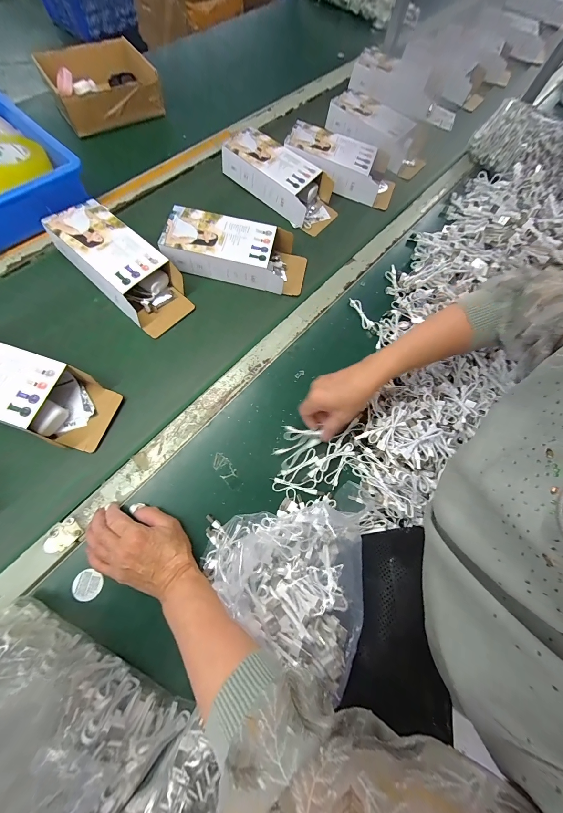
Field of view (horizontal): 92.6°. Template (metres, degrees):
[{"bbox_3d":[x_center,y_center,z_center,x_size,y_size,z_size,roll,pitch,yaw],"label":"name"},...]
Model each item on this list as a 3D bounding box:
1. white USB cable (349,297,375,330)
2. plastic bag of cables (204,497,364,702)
[{"bbox_3d":[0.149,-0.174,0.499,0.021,0.007,0.069,-21,75,-13],"label":"white USB cable"},{"bbox_3d":[0.006,0.182,0.328,0.179,0.074,0.164,23,70,1],"label":"plastic bag of cables"}]

